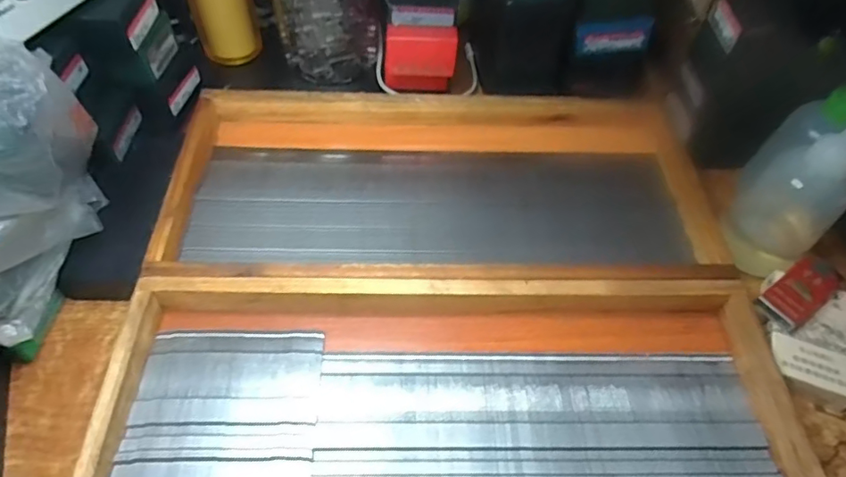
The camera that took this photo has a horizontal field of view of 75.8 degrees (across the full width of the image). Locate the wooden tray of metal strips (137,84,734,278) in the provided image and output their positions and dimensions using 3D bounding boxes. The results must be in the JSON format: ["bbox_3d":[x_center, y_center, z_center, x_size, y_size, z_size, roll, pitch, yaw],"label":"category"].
[{"bbox_3d":[0.018,-0.045,0.465,0.433,0.045,0.200,1,54,-2],"label":"wooden tray of metal strips"}]

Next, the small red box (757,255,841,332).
[{"bbox_3d":[0.274,0.038,0.394,0.066,0.015,0.030,-30,60,-22],"label":"small red box"}]

